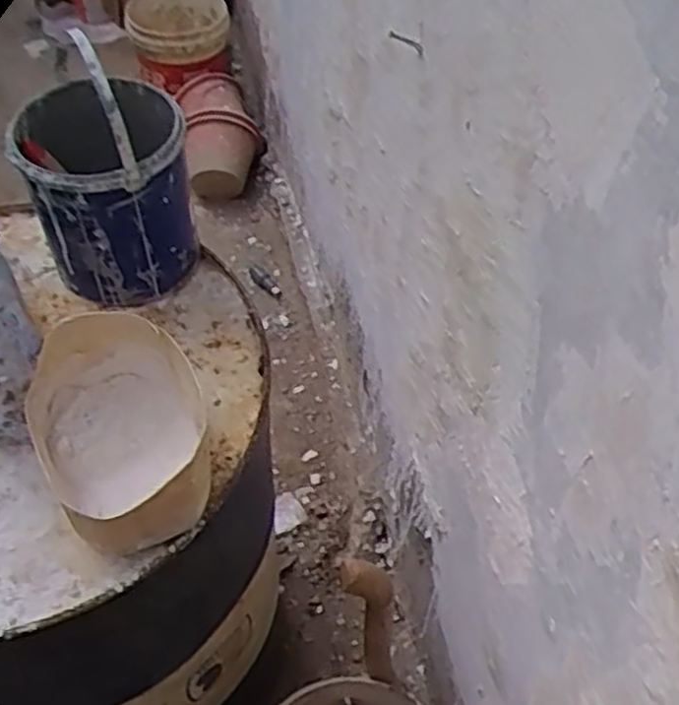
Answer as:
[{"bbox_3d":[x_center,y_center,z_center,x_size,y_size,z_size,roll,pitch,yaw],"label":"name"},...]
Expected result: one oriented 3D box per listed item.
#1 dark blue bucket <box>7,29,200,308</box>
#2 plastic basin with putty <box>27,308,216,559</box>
[{"bbox_3d":[-0.251,-0.197,0.846,0.160,0.264,0.165,-15,52,-13],"label":"dark blue bucket"},{"bbox_3d":[-0.198,0.079,0.734,0.155,0.138,0.198,-20,54,-18],"label":"plastic basin with putty"}]

